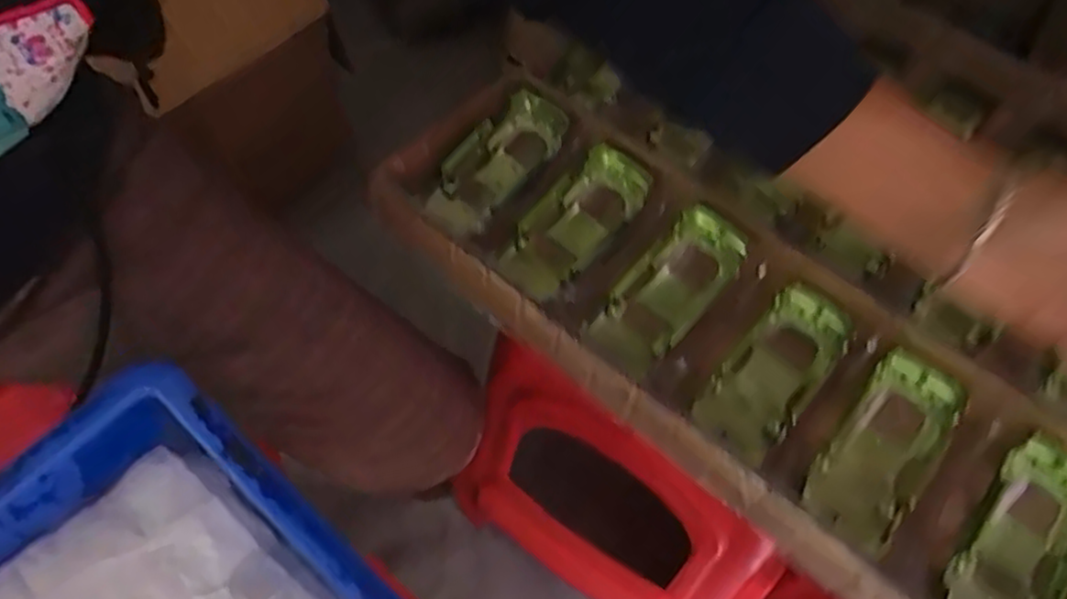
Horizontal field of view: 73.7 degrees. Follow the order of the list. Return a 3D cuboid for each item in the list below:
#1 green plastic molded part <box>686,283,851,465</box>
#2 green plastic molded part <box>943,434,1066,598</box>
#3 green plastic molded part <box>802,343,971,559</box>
[{"bbox_3d":[0.152,0.046,0.451,0.052,0.033,0.118,37,63,19],"label":"green plastic molded part"},{"bbox_3d":[0.276,0.140,0.401,0.056,0.031,0.121,34,62,17],"label":"green plastic molded part"},{"bbox_3d":[0.208,0.092,0.431,0.056,0.034,0.131,36,63,18],"label":"green plastic molded part"}]

